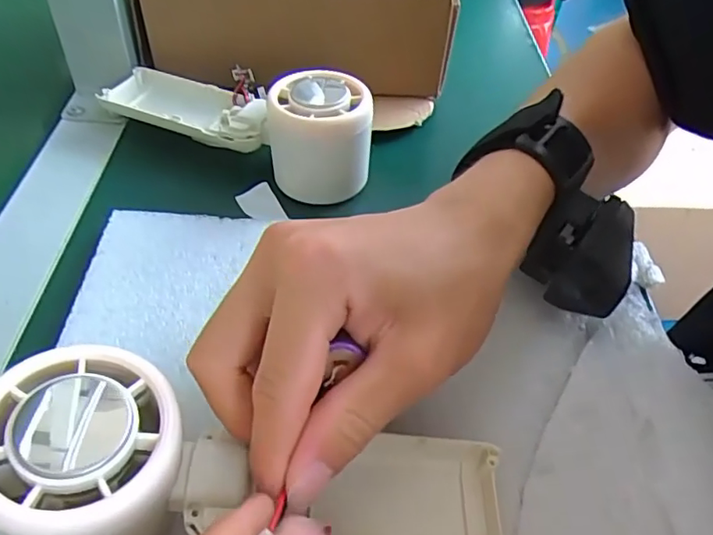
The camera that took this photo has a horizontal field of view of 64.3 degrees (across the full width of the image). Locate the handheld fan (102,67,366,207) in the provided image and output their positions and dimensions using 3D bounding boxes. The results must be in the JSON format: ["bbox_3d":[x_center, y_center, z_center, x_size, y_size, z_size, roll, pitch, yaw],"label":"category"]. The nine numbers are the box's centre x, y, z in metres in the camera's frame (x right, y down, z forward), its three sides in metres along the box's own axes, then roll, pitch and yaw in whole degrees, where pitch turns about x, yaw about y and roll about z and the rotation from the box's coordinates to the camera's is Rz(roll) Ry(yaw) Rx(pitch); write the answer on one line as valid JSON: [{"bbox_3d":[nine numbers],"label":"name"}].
[{"bbox_3d":[-0.067,-0.091,0.329,0.171,0.052,0.073,29,51,20],"label":"handheld fan"}]

